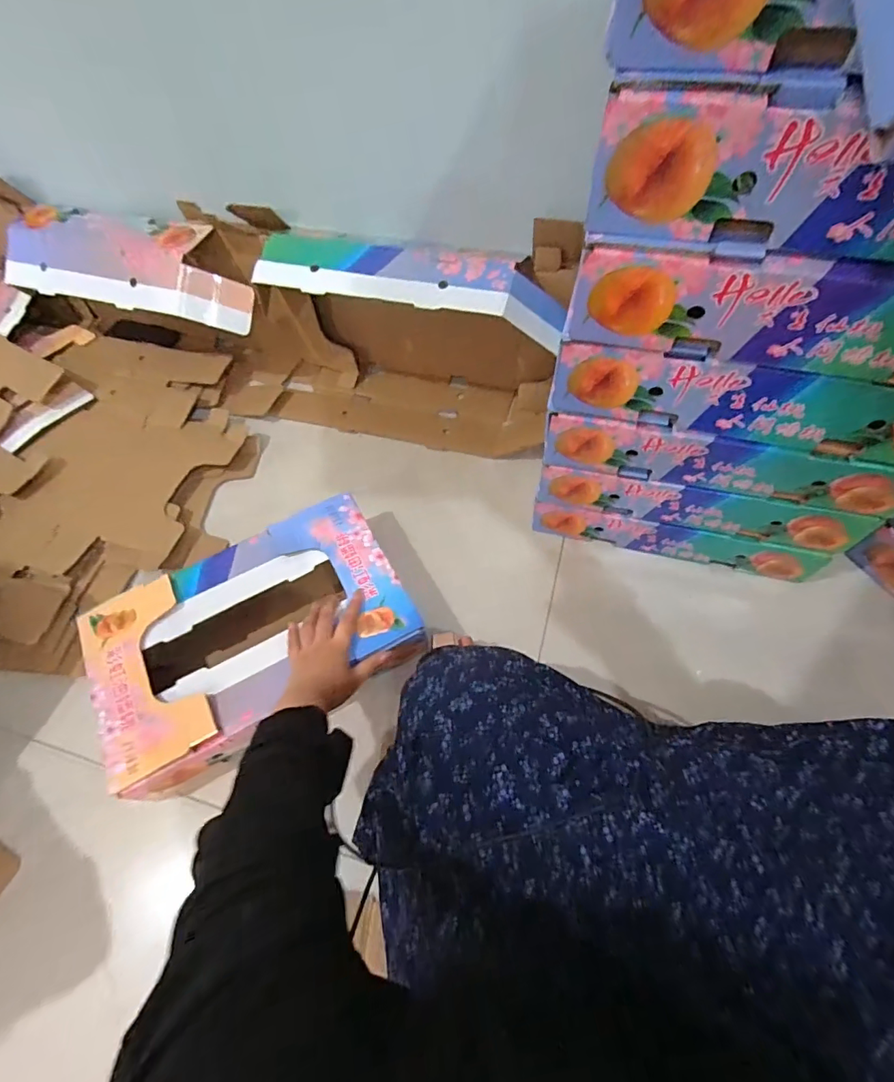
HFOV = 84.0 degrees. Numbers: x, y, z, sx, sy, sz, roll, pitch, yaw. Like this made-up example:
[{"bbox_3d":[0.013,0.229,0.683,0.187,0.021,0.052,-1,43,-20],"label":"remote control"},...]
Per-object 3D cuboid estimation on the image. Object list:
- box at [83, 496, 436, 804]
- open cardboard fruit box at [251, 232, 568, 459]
[{"bbox_3d":[-0.258,0.133,0.693,0.395,0.112,0.254,-29,62,-13],"label":"box"},{"bbox_3d":[-0.123,-0.349,0.856,0.500,0.296,0.218,15,62,11],"label":"open cardboard fruit box"}]

